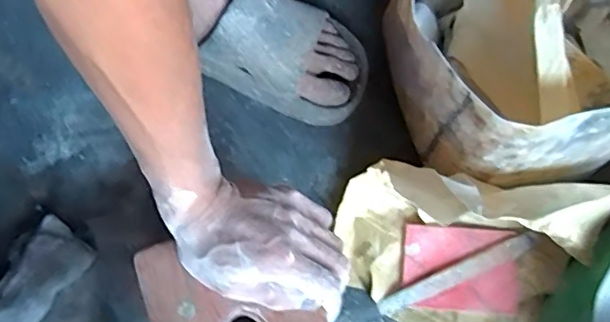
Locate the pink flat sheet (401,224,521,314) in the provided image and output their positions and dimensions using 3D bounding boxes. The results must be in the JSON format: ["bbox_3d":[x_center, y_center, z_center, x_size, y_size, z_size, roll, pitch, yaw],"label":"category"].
[{"bbox_3d":[0.142,0.098,0.519,0.102,0.007,0.075,4,86,3],"label":"pink flat sheet"}]

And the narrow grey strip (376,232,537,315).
[{"bbox_3d":[0.137,0.102,0.515,0.150,0.004,0.018,-25,99,2],"label":"narrow grey strip"}]

